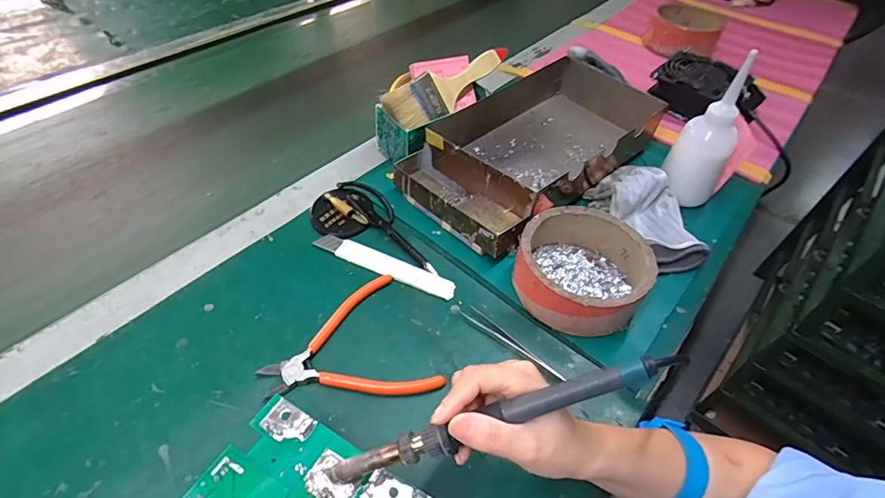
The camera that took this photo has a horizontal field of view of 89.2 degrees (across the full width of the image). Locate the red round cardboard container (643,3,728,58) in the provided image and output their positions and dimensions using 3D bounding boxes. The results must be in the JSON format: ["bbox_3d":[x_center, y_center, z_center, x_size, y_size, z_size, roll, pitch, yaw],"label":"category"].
[{"bbox_3d":[0.433,-0.388,0.806,0.119,0.060,0.110,23,51,16],"label":"red round cardboard container"}]

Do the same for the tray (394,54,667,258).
[{"bbox_3d":[0.116,-0.133,0.559,0.165,0.066,0.329,37,57,26],"label":"tray"}]

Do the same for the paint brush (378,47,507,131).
[{"bbox_3d":[0.011,-0.203,0.568,0.186,0.053,0.012,-30,18,-26],"label":"paint brush"}]

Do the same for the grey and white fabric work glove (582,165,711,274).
[{"bbox_3d":[0.231,-0.047,0.499,0.088,0.039,0.150,-20,52,-19],"label":"grey and white fabric work glove"}]

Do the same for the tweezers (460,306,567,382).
[{"bbox_3d":[0.064,0.085,0.412,0.110,0.009,0.015,34,55,24],"label":"tweezers"}]

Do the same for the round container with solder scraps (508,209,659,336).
[{"bbox_3d":[0.133,0.020,0.437,0.120,0.052,0.116,1,48,-2],"label":"round container with solder scraps"}]

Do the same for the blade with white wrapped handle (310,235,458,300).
[{"bbox_3d":[-0.060,0.015,0.464,0.154,0.005,0.022,21,51,15],"label":"blade with white wrapped handle"}]

